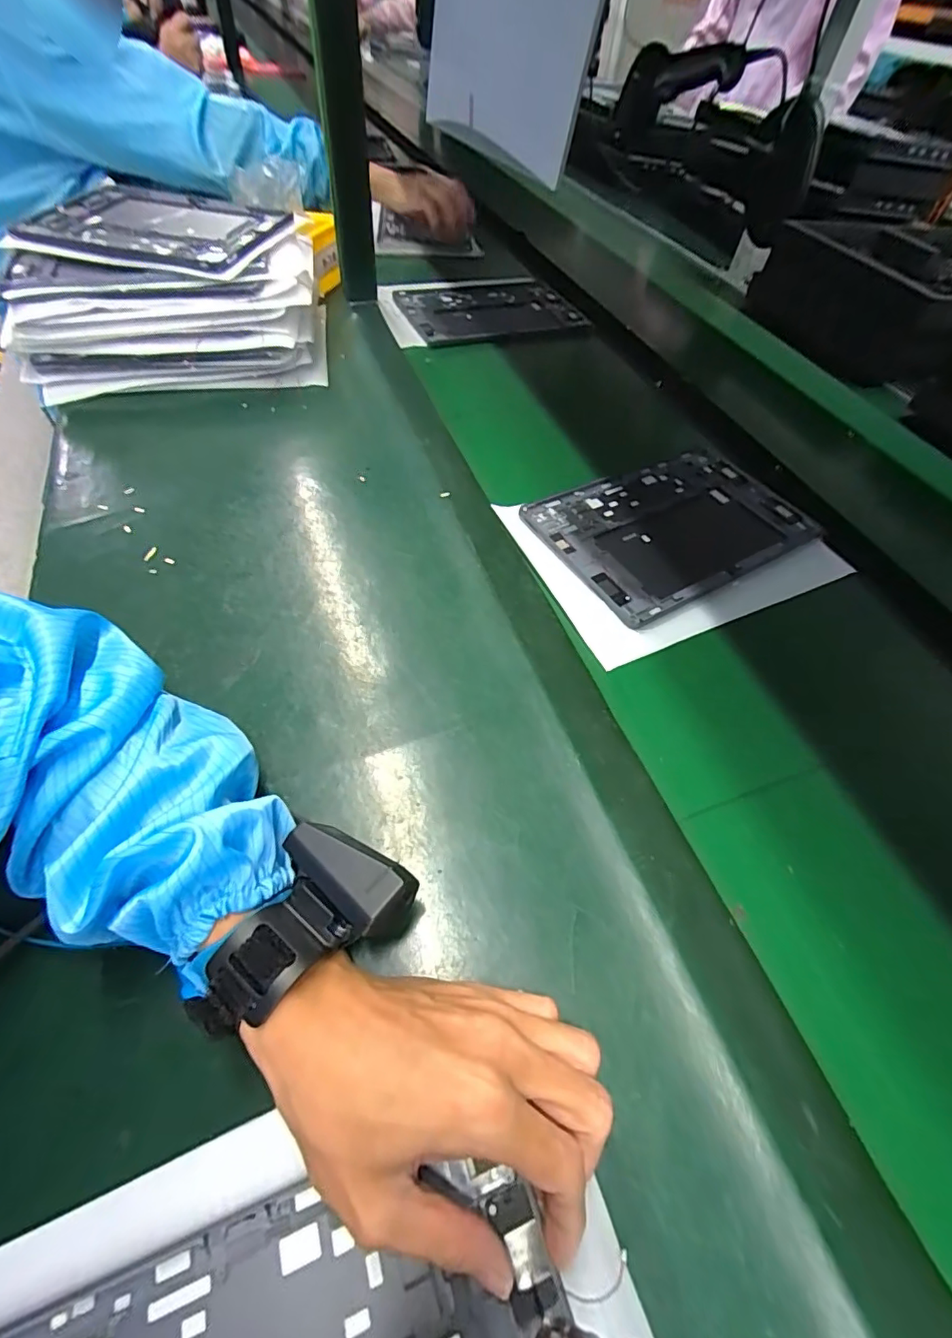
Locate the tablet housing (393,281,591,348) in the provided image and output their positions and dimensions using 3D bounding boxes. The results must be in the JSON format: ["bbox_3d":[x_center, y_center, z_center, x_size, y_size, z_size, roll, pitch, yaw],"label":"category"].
[{"bbox_3d":[0.021,-0.532,0.750,0.258,0.012,0.163,-19,58,-16],"label":"tablet housing"}]

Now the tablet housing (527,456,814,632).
[{"bbox_3d":[0.190,-0.140,0.488,0.253,0.005,0.171,-26,61,-21],"label":"tablet housing"}]

